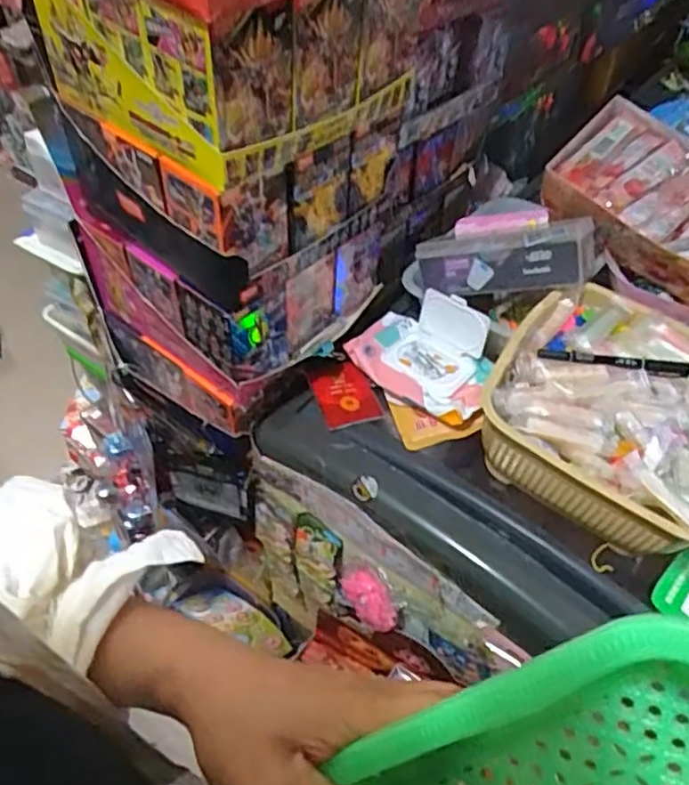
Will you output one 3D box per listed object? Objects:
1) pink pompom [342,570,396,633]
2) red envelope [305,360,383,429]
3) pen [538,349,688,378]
[{"bbox_3d":[0.027,0.222,0.710,0.031,0.037,0.075,-25,52,-18],"label":"pink pompom"},{"bbox_3d":[0.001,0.001,0.733,0.063,0.012,0.081,-14,58,-14],"label":"red envelope"},{"bbox_3d":[0.251,-0.028,0.614,0.137,0.013,0.015,6,49,8],"label":"pen"}]

